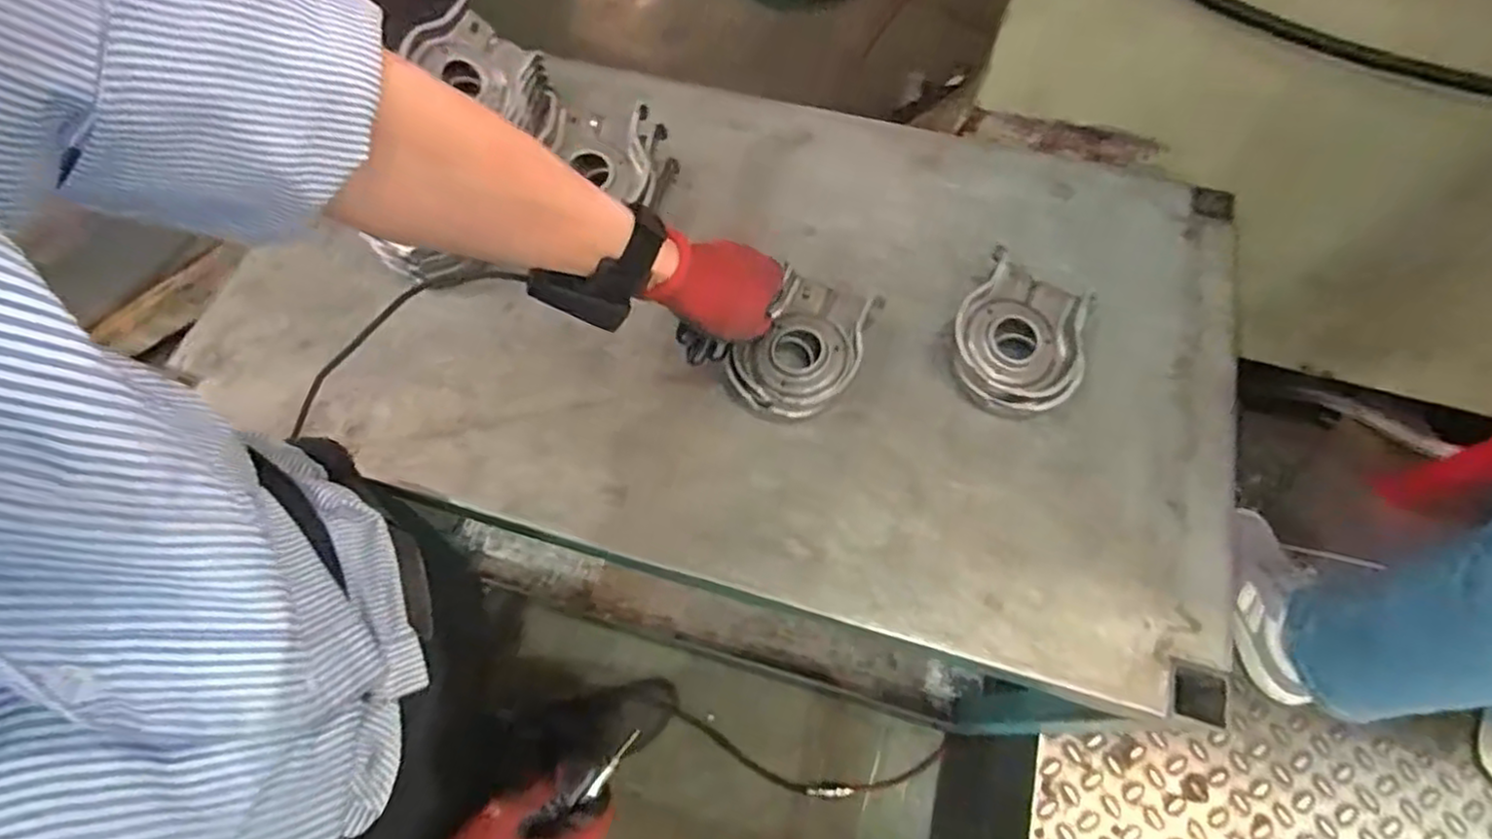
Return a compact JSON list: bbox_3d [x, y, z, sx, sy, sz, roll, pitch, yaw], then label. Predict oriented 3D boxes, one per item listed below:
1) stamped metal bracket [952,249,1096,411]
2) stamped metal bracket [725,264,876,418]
[{"bbox_3d":[0.231,-0.067,0.589,0.104,0.040,0.125,24,69,10],"label":"stamped metal bracket"},{"bbox_3d":[0.053,-0.065,0.578,0.090,0.032,0.135,29,70,12],"label":"stamped metal bracket"}]

